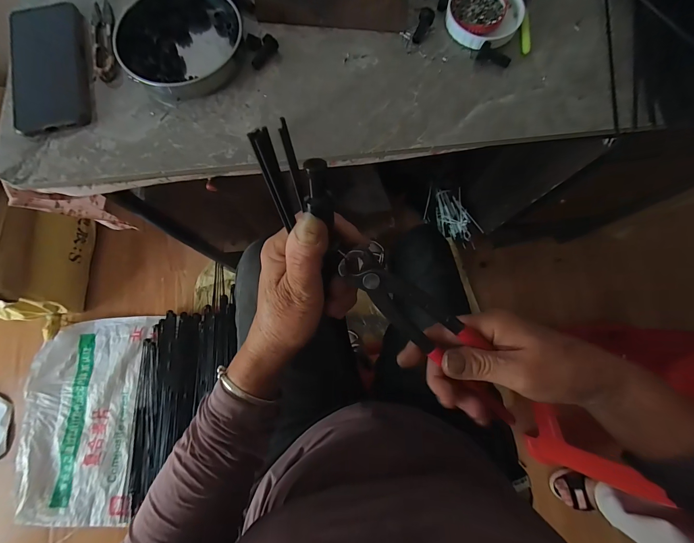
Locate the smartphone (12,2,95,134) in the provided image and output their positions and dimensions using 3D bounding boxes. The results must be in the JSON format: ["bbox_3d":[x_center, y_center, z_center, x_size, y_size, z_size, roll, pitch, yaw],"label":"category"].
[{"bbox_3d":[-0.346,-0.240,0.360,0.077,0.013,0.165,-11,79,-3],"label":"smartphone"}]

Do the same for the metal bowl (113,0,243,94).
[{"bbox_3d":[-0.190,-0.270,0.355,0.134,0.026,0.127,0,78,-1],"label":"metal bowl"}]

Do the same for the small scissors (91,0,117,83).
[{"bbox_3d":[-0.294,-0.280,0.373,0.026,0.009,0.118,-12,79,-4],"label":"small scissors"}]

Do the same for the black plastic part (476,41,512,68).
[{"bbox_3d":[0.173,-0.253,0.364,0.038,0.015,0.012,24,79,4],"label":"black plastic part"}]

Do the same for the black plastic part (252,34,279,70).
[{"bbox_3d":[-0.097,-0.257,0.365,0.013,0.011,0.041,37,94,6],"label":"black plastic part"}]

